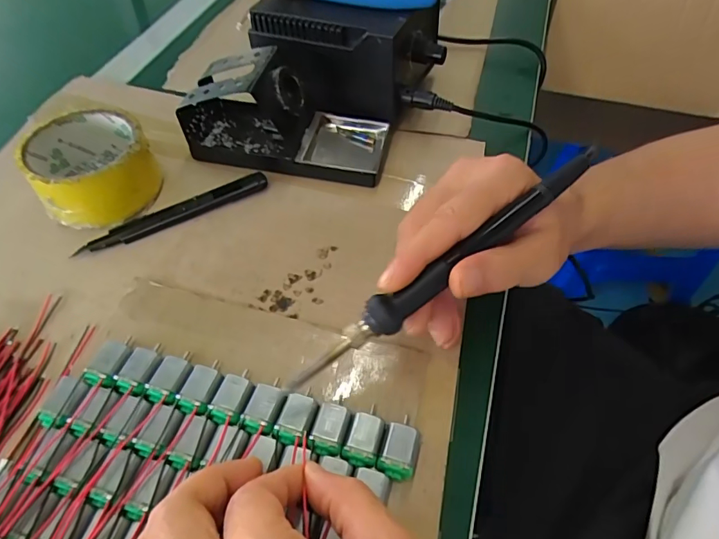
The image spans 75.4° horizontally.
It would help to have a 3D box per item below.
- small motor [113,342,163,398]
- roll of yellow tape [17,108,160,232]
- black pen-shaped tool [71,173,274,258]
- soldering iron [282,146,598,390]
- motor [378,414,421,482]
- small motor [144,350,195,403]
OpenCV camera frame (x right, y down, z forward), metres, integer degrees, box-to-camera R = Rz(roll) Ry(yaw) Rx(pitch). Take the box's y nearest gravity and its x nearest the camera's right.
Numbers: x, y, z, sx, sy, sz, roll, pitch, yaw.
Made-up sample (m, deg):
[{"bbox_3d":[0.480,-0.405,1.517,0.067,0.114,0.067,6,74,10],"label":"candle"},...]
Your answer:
[{"bbox_3d":[-0.127,0.059,0.276,0.019,0.014,0.034,10,54,6],"label":"small motor"},{"bbox_3d":[-0.204,-0.078,0.354,0.081,0.044,0.087,0,54,-1],"label":"roll of yellow tape"},{"bbox_3d":[-0.139,-0.043,0.354,0.143,0.009,0.018,-23,58,-17],"label":"black pen-shaped tool"},{"bbox_3d":[0.044,-0.002,0.240,0.200,0.015,0.018,-37,61,-2],"label":"soldering iron"},{"bbox_3d":[0.022,0.096,0.252,0.018,0.016,0.035,14,55,9],"label":"motor"},{"bbox_3d":[-0.109,0.064,0.273,0.020,0.015,0.034,19,56,12],"label":"small motor"}]

